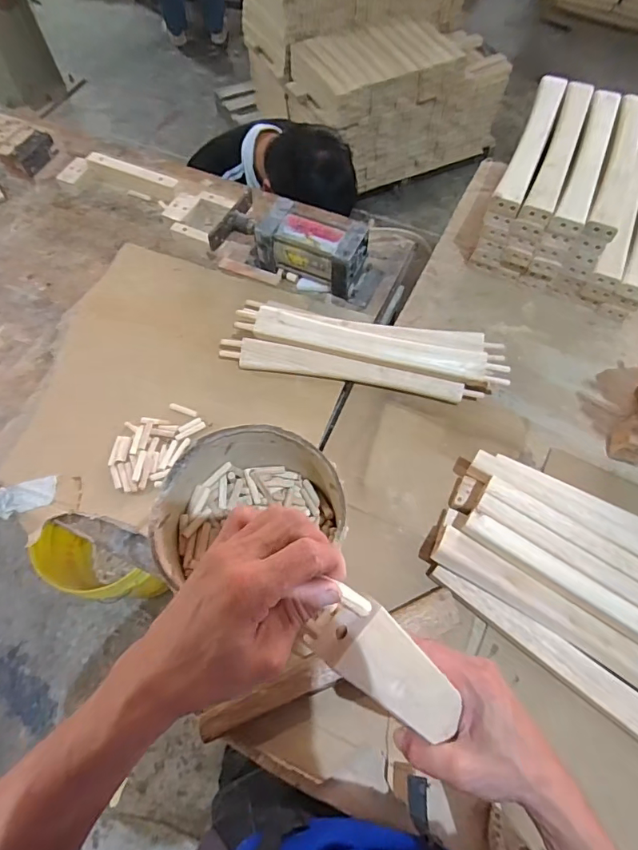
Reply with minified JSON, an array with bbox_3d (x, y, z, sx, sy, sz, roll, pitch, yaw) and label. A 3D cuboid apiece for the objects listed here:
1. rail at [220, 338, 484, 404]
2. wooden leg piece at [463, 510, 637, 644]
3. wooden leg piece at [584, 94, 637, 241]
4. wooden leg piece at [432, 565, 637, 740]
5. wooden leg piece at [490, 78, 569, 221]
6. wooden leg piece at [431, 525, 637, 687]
[{"bbox_3d":[0.044,-0.088,0.766,0.427,0.035,0.040,12,65,7],"label":"rail"},{"bbox_3d":[0.351,0.221,0.581,0.363,0.022,0.035,32,69,15],"label":"wooden leg piece"},{"bbox_3d":[0.514,-0.446,0.798,0.050,0.040,0.343,21,66,11],"label":"wooden leg piece"},{"bbox_3d":[0.313,0.302,0.603,0.373,0.036,0.045,36,70,17],"label":"wooden leg piece"},{"bbox_3d":[0.384,-0.513,0.845,0.053,0.046,0.344,21,66,11],"label":"wooden leg piece"},{"bbox_3d":[0.312,0.247,0.585,0.358,0.024,0.042,31,68,15],"label":"wooden leg piece"}]

